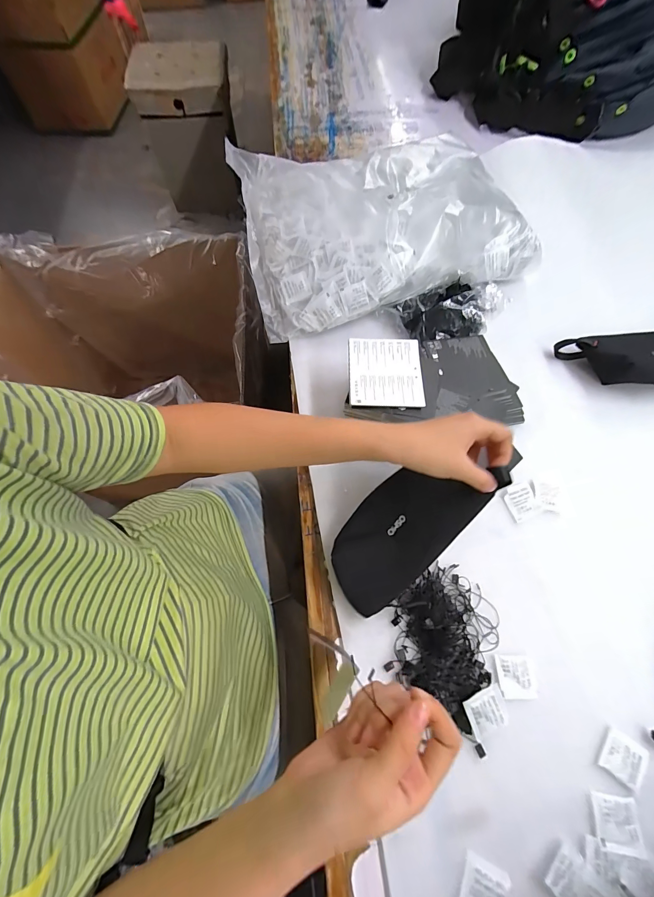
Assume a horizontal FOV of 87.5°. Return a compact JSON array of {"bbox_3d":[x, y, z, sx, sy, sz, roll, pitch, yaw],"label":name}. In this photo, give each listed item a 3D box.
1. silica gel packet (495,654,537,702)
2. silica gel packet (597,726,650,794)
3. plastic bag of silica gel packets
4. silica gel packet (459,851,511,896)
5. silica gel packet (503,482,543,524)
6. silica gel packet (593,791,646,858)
[{"bbox_3d":[0.197,0.238,0.357,0.036,0.005,0.041,-4,65,-4],"label":"silica gel packet"},{"bbox_3d":[0.291,0.304,0.335,0.042,0.005,0.039,36,69,13],"label":"silica gel packet"},{"bbox_3d":[0.077,-0.382,0.571,0.451,0.099,0.368,-18,67,-10],"label":"plastic bag of silica gel packets"},{"bbox_3d":[0.133,0.379,0.291,0.035,0.005,0.039,24,66,8],"label":"silica gel packet"},{"bbox_3d":[0.247,0.068,0.432,0.041,0.004,0.042,-18,67,-10],"label":"silica gel packet"},{"bbox_3d":[0.267,0.343,0.311,0.039,0.004,0.038,6,65,0],"label":"silica gel packet"}]

